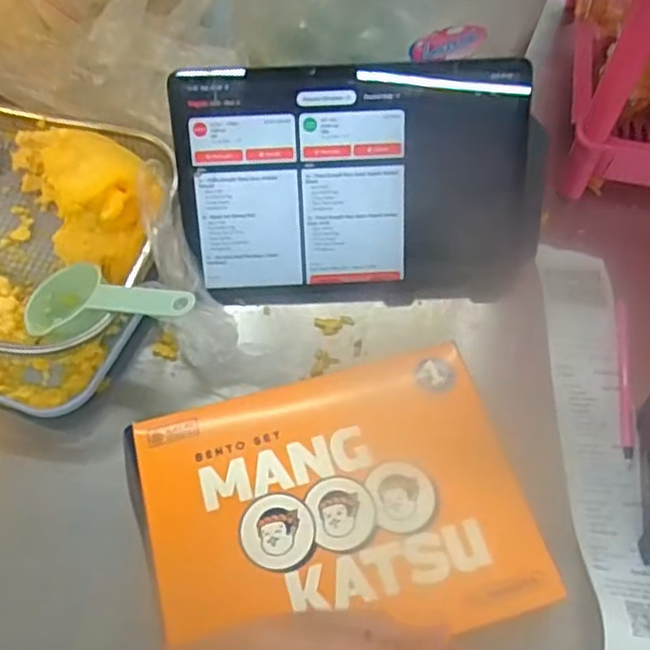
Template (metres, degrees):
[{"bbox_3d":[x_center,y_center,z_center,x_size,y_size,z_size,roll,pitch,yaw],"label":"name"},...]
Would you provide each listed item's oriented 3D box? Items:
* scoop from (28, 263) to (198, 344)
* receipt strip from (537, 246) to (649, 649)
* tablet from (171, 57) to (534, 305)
[{"bbox_3d":[-0.149,-0.014,0.460,0.139,0.021,0.066,2,55,32],"label":"scoop"},{"bbox_3d":[0.190,0.074,0.460,0.055,0.018,0.308,3,59,1],"label":"receipt strip"},{"bbox_3d":[0.024,-0.100,0.495,0.245,0.171,0.011,-2,21,-1],"label":"tablet"}]

